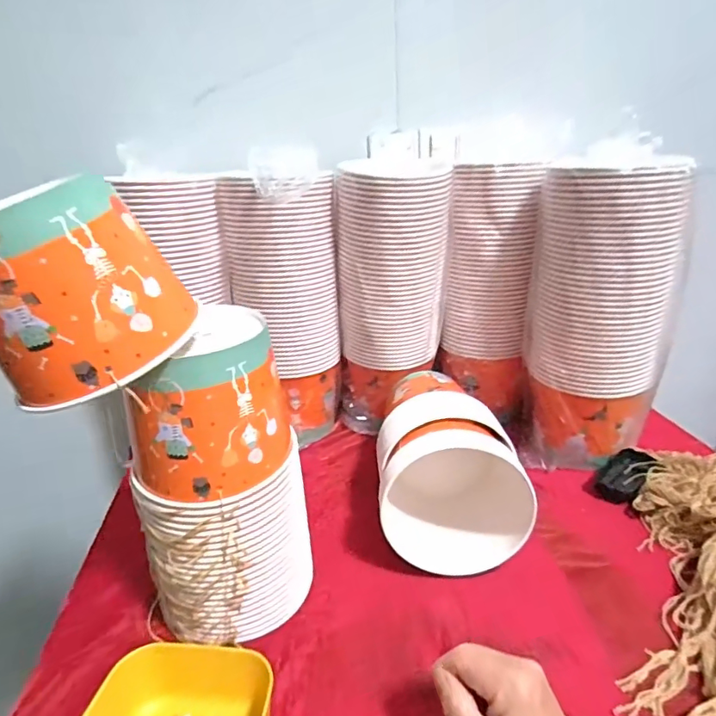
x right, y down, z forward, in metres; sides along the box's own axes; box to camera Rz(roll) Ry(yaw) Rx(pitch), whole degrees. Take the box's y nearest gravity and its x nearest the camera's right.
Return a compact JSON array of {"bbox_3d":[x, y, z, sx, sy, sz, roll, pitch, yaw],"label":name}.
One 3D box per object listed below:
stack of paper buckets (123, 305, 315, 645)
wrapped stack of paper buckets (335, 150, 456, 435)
[{"bbox_3d":[-0.132,0.126,0.492,0.121,0.312,0.143,5,24,18],"label":"stack of paper buckets"},{"bbox_3d":[0.060,-0.109,0.824,0.175,0.394,0.183,-2,23,2],"label":"wrapped stack of paper buckets"}]

